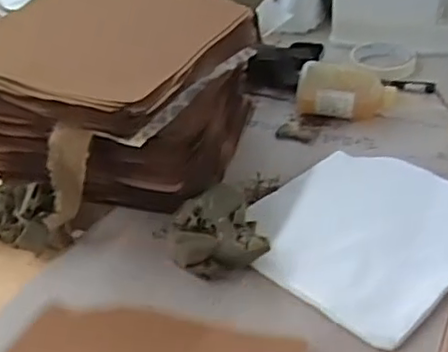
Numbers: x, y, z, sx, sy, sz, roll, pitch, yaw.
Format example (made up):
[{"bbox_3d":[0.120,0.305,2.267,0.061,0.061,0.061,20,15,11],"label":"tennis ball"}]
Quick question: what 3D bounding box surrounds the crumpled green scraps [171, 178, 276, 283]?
[{"bbox_3d":[-0.004,0.053,0.617,0.093,0.054,0.090,-2,37,0],"label":"crumpled green scraps"}]

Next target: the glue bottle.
[{"bbox_3d":[0.157,-0.115,0.832,0.128,0.053,0.058,4,38,8],"label":"glue bottle"}]

